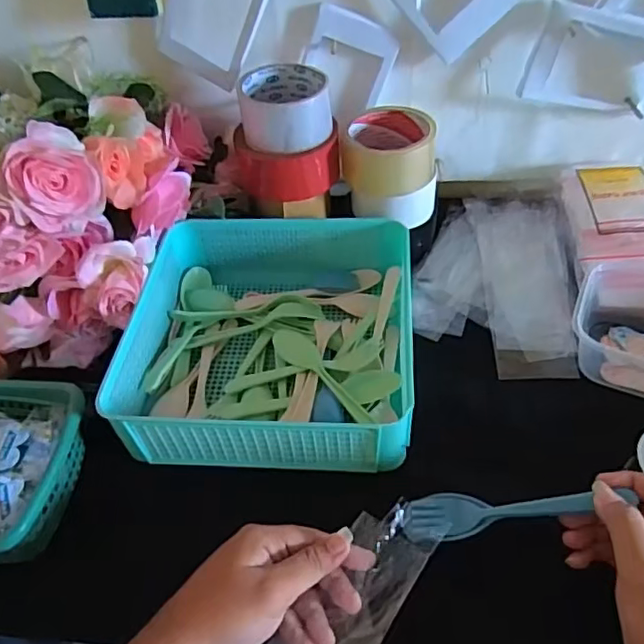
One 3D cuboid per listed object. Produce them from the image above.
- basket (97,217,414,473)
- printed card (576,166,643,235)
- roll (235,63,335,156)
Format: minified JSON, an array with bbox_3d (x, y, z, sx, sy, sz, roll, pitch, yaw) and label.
[{"bbox_3d":[-0.044,0.000,0.560,0.245,0.071,0.278,0,46,5],"label":"basket"},{"bbox_3d":[0.311,-0.129,0.608,0.068,0.011,0.096,-1,57,5],"label":"printed card"},{"bbox_3d":[-0.036,-0.208,0.573,0.085,0.052,0.081,-9,46,-3],"label":"roll"}]

